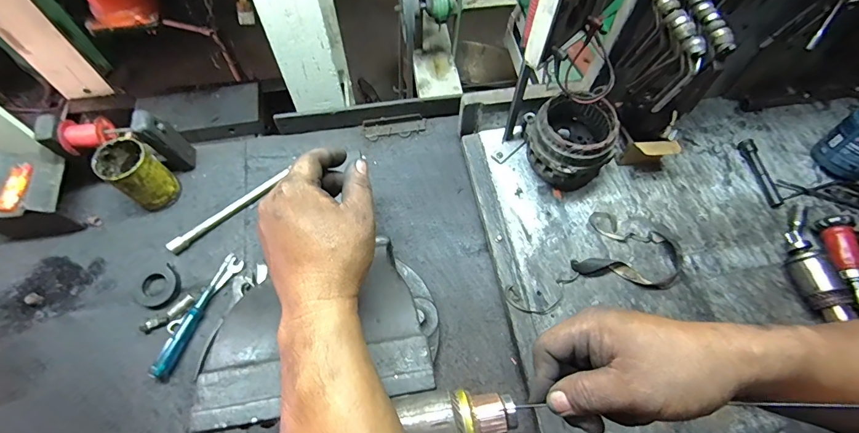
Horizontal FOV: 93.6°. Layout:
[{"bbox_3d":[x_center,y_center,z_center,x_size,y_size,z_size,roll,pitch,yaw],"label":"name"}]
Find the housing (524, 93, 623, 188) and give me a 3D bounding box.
[{"bbox_3d":[0.229,-0.121,0.670,0.126,0.125,0.133,-40,71,-17],"label":"housing"}]

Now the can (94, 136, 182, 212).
[{"bbox_3d":[-0.480,-0.068,0.674,0.073,0.112,0.074,1,63,-1],"label":"can"}]

